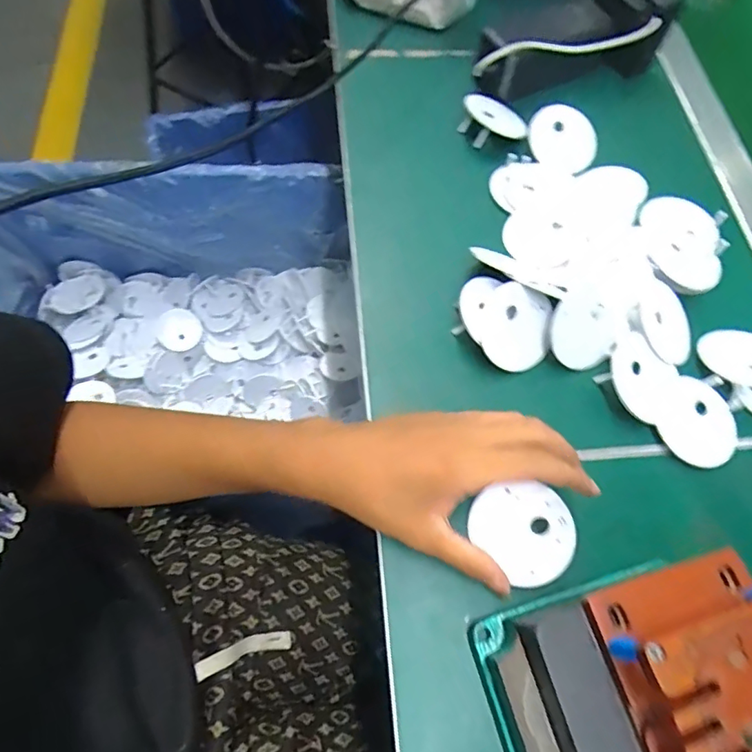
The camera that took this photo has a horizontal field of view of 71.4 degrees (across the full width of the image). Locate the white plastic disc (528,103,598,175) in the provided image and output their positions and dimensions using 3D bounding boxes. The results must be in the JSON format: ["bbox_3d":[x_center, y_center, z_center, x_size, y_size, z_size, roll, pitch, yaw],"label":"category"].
[{"bbox_3d":[0.169,-0.214,0.471,0.062,0.010,0.062,0,86,-6],"label":"white plastic disc"}]

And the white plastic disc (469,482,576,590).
[{"bbox_3d":[0.092,0.095,0.326,0.055,0.004,0.062,-46,66,2],"label":"white plastic disc"}]

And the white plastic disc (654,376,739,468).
[{"bbox_3d":[0.229,0.031,0.373,0.060,0.008,0.062,2,65,-4],"label":"white plastic disc"}]

